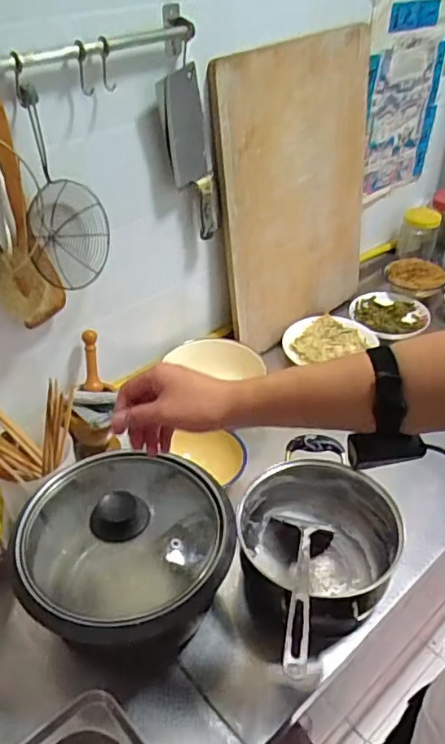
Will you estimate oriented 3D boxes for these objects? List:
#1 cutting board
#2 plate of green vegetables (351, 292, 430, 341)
[{"bbox_3d":[0.156,-0.341,1.126,0.400,0.547,0.037,-35,44,-27],"label":"cutting board"},{"bbox_3d":[0.371,-0.127,1.294,0.160,0.029,0.157,-4,38,3],"label":"plate of green vegetables"}]

